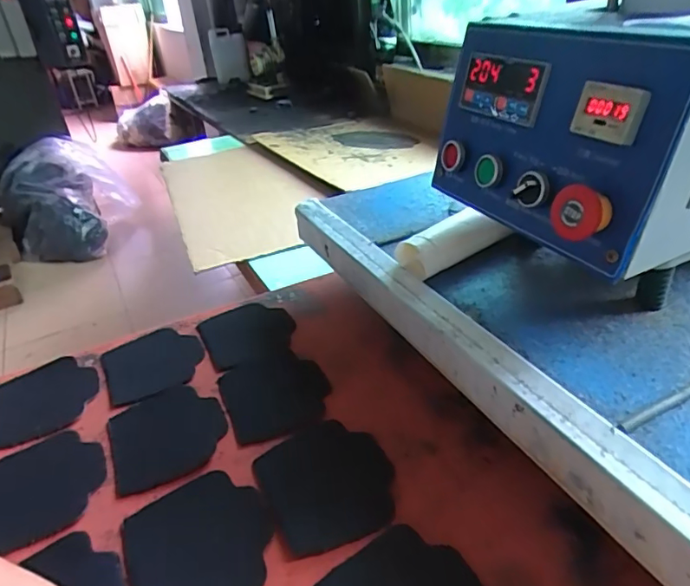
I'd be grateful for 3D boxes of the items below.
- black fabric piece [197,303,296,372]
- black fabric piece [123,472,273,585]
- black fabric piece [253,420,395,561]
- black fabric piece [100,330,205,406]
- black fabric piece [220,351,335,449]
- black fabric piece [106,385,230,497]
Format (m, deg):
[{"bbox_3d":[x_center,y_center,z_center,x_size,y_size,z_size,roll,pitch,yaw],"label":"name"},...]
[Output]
[{"bbox_3d":[-0.126,0.052,0.695,0.116,0.005,0.122,-19,34,-20],"label":"black fabric piece"},{"bbox_3d":[-0.123,0.215,0.447,0.118,0.008,0.126,-18,34,-19],"label":"black fabric piece"},{"bbox_3d":[-0.017,0.174,0.491,0.116,0.006,0.136,-18,34,-18],"label":"black fabric piece"},{"bbox_3d":[-0.239,0.086,0.656,0.116,0.006,0.128,-20,34,-21],"label":"black fabric piece"},{"bbox_3d":[-0.077,0.113,0.591,0.113,0.004,0.125,-17,33,-17],"label":"black fabric piece"},{"bbox_3d":[-0.187,0.150,0.556,0.117,0.005,0.130,-18,34,-19],"label":"black fabric piece"}]

